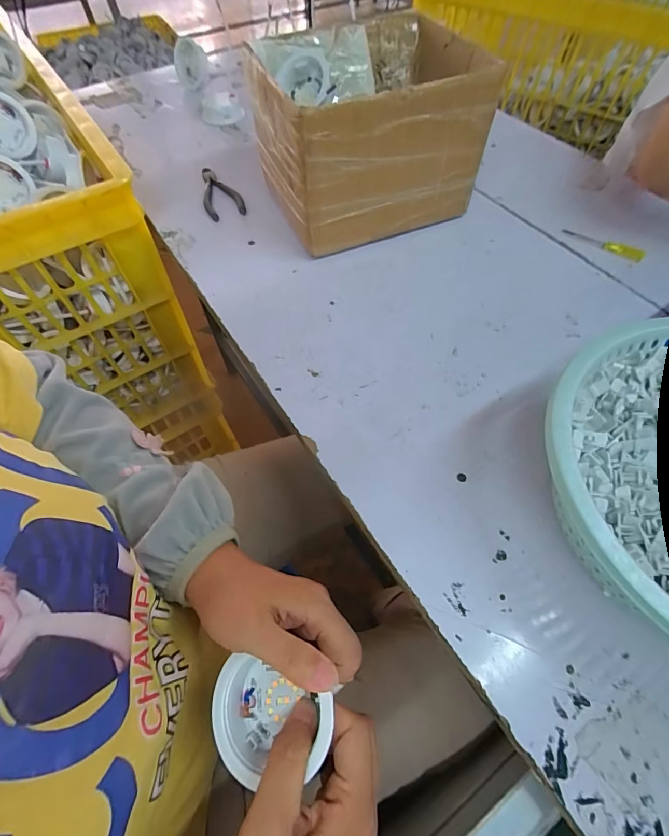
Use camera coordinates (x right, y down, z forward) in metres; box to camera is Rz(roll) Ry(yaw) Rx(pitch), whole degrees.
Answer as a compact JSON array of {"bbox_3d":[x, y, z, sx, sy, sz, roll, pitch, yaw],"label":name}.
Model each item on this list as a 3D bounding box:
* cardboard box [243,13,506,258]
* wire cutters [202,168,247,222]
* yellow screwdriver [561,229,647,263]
[{"bbox_3d":[0.037,-0.336,0.478,0.232,0.156,0.195,-21,61,-11],"label":"cardboard box"},{"bbox_3d":[-0.161,-0.319,0.559,0.053,0.014,0.115,-16,60,-8],"label":"wire cutters"},{"bbox_3d":[0.326,-0.212,0.481,0.093,0.010,0.015,36,66,21],"label":"yellow screwdriver"}]

